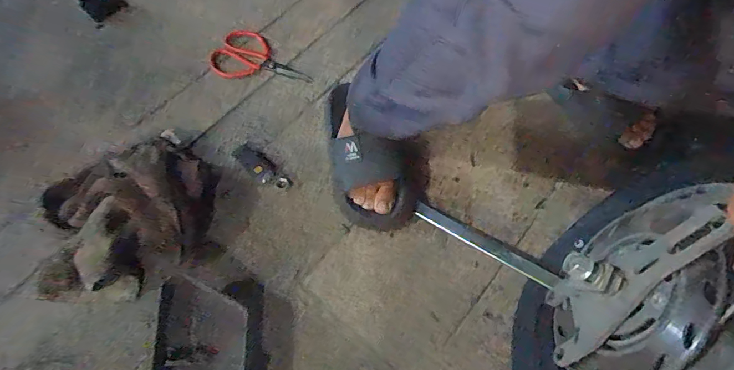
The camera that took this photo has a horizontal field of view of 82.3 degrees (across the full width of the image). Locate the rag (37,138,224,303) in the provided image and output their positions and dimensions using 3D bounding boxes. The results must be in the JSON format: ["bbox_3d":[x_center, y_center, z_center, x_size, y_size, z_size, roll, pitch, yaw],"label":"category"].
[{"bbox_3d":[-0.345,0.028,0.585,0.236,0.117,0.223,-10,65,-4],"label":"rag"}]

